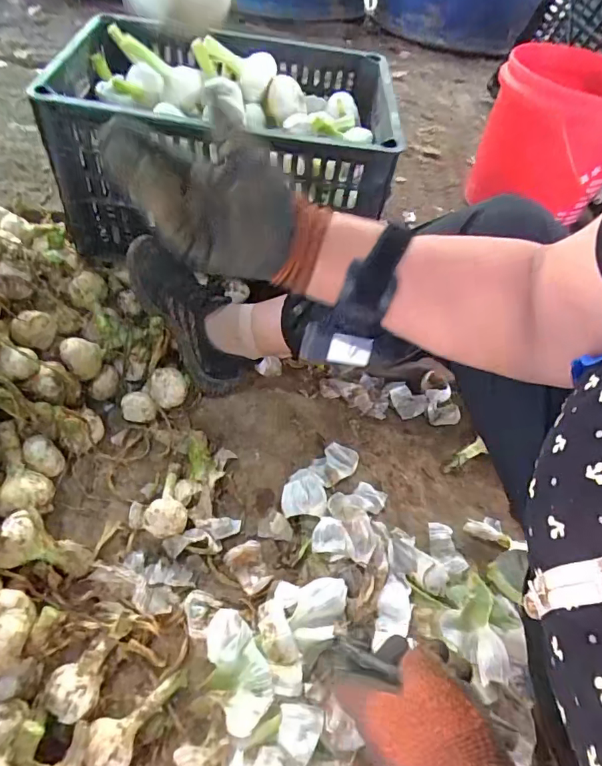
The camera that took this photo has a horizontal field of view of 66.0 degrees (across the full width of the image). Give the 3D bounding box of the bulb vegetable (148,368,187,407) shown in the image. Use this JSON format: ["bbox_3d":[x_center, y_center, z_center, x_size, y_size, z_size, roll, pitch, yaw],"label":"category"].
[{"bbox_3d":[-0.187,0.007,0.653,0.047,0.044,0.050,2,53,-3],"label":"bulb vegetable"}]

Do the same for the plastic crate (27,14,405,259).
[{"bbox_3d":[-0.102,-0.349,0.676,0.435,0.195,0.286,2,53,-3],"label":"plastic crate"}]

